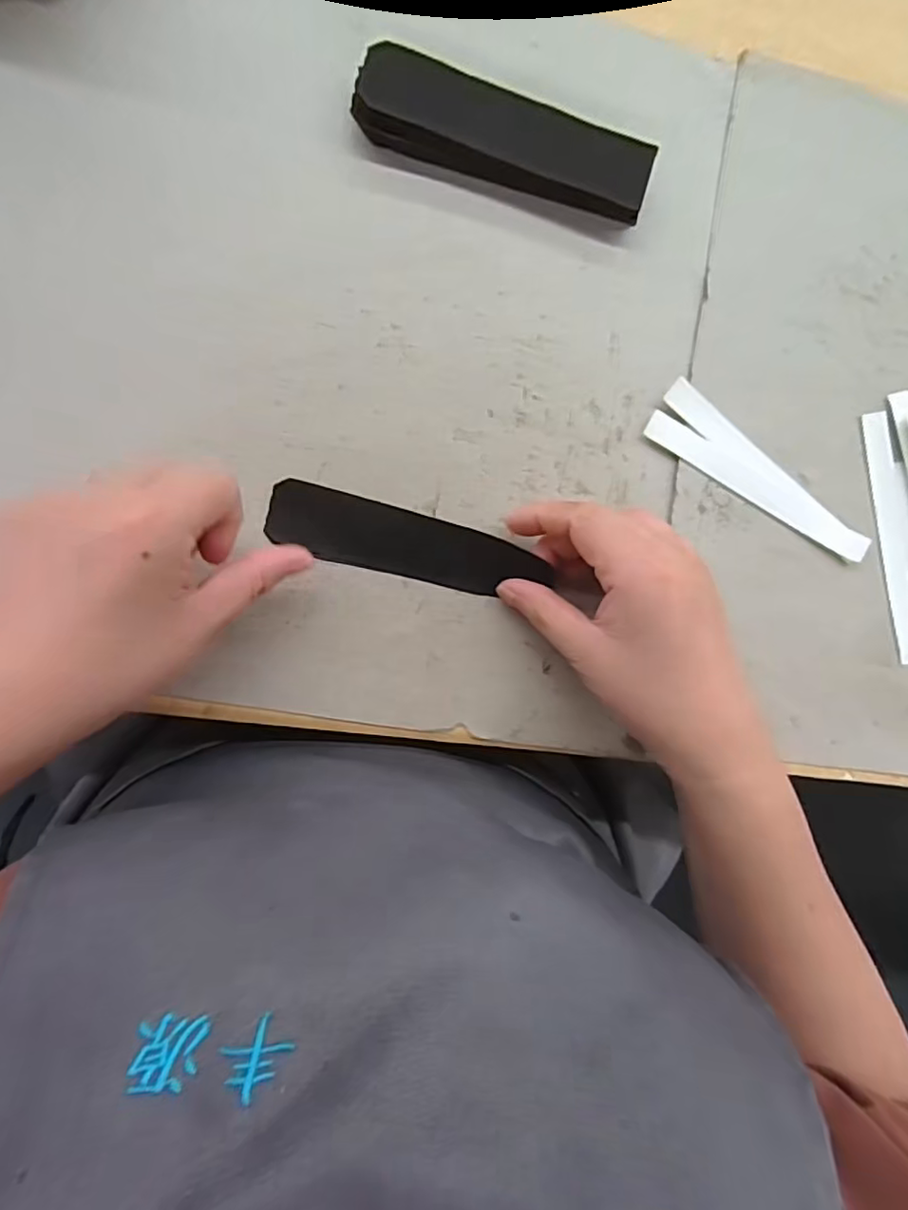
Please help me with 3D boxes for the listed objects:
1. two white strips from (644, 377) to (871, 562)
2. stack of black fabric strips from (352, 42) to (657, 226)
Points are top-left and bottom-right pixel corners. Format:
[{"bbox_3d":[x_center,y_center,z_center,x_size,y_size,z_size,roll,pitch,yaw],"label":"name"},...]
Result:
[{"bbox_3d":[0.166,-0.070,0.329,0.136,0.004,0.033,29,93,-7],"label":"two white strips"},{"bbox_3d":[0.026,-0.223,0.297,0.143,0.017,0.035,11,91,-9],"label":"stack of black fabric strips"}]

